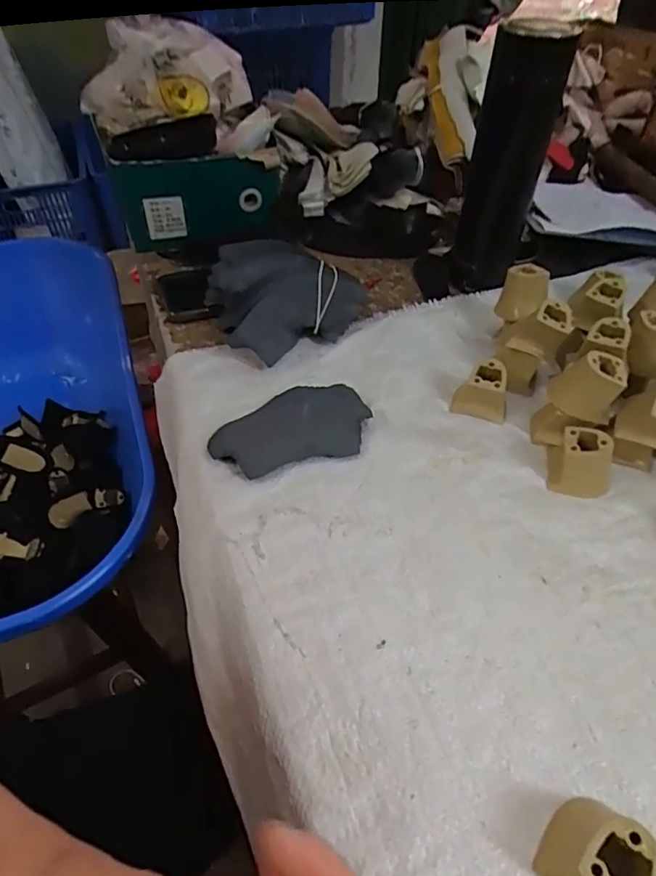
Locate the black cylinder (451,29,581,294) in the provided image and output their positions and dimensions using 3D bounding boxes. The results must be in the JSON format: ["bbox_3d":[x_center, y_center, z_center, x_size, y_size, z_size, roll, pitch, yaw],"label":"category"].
[{"bbox_3d":[0.161,-0.239,0.491,0.063,0.208,0.048,13,49,11],"label":"black cylinder"}]

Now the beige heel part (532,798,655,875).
[{"bbox_3d":[0.122,0.181,0.231,0.042,0.036,0.041,31,54,25],"label":"beige heel part"}]

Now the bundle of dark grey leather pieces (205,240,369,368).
[{"bbox_3d":[-0.036,-0.133,0.488,0.136,0.063,0.117,-16,50,-15],"label":"bundle of dark grey leather pieces"}]

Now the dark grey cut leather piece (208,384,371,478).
[{"bbox_3d":[-0.028,-0.007,0.411,0.122,0.011,0.070,-16,50,-15],"label":"dark grey cut leather piece"}]

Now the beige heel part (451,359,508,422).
[{"bbox_3d":[0.127,-0.040,0.433,0.043,0.034,0.033,15,49,13],"label":"beige heel part"}]

